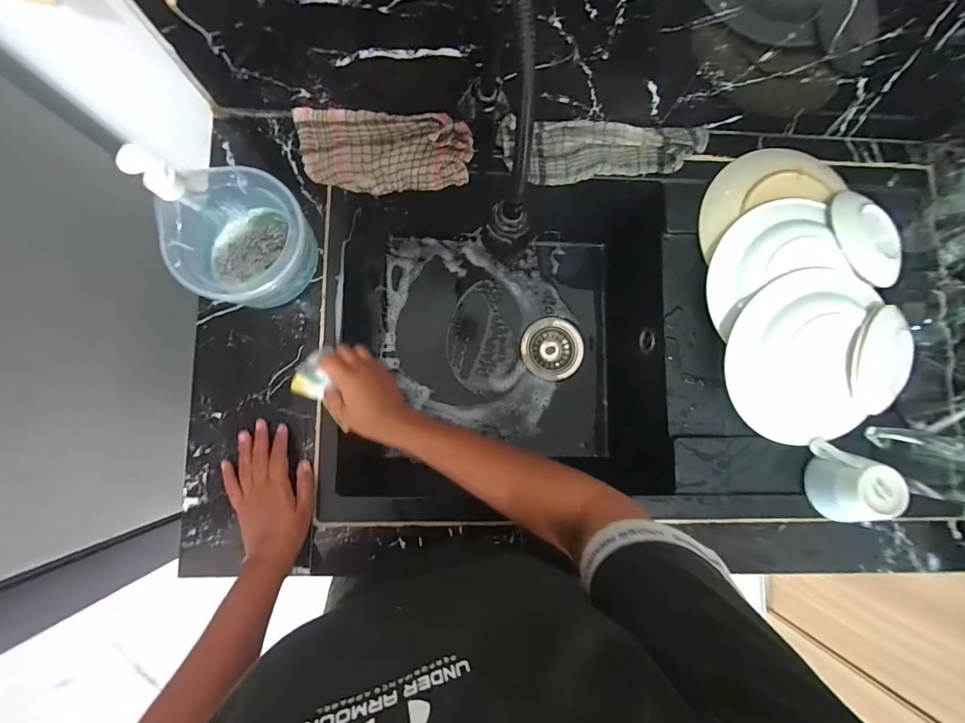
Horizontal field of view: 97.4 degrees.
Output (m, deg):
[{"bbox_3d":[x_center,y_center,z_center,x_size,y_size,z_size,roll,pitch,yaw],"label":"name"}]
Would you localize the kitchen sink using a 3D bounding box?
[{"bbox_3d":[0.021,-0.041,0.661,0.464,0.200,0.514,1,84,-3],"label":"kitchen sink"}]

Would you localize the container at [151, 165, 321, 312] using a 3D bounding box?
[{"bbox_3d":[-0.287,-0.145,0.507,0.146,0.088,0.147,0,84,-3],"label":"container"}]

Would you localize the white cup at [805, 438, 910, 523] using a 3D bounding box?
[{"bbox_3d":[0.450,0.151,0.522,0.061,0.080,0.084,-37,87,-6],"label":"white cup"}]

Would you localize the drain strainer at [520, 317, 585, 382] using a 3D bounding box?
[{"bbox_3d":[0.123,-0.020,0.766,0.107,0.041,0.109,8,84,-2],"label":"drain strainer"}]

